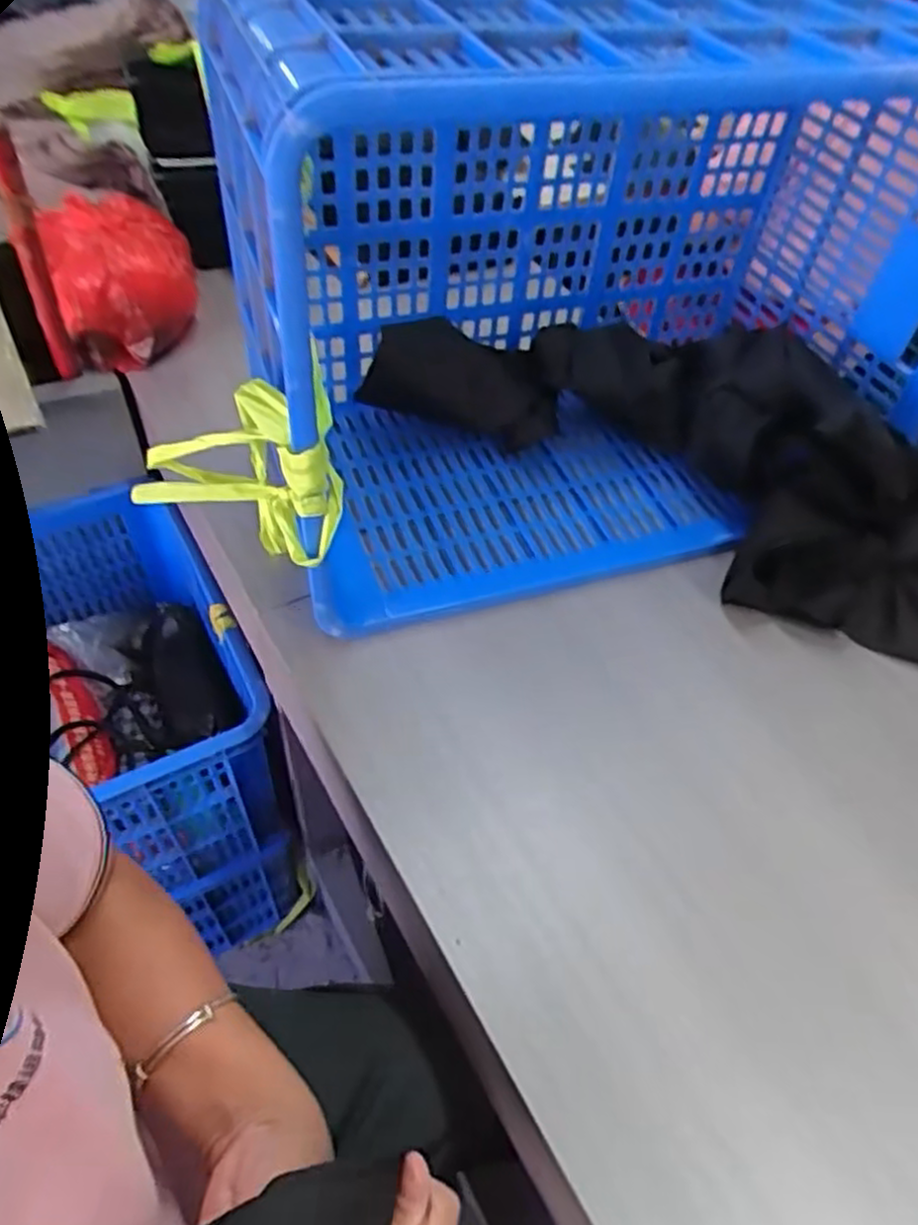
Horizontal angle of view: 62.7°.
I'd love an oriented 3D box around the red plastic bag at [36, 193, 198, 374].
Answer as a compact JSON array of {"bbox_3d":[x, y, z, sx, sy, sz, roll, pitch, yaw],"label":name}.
[{"bbox_3d":[-0.389,-0.383,0.884,0.153,0.132,0.178,-17,55,-18],"label":"red plastic bag"}]

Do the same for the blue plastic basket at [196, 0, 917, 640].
[{"bbox_3d":[0.125,-0.280,0.672,0.609,0.408,0.338,-15,58,-15],"label":"blue plastic basket"}]

